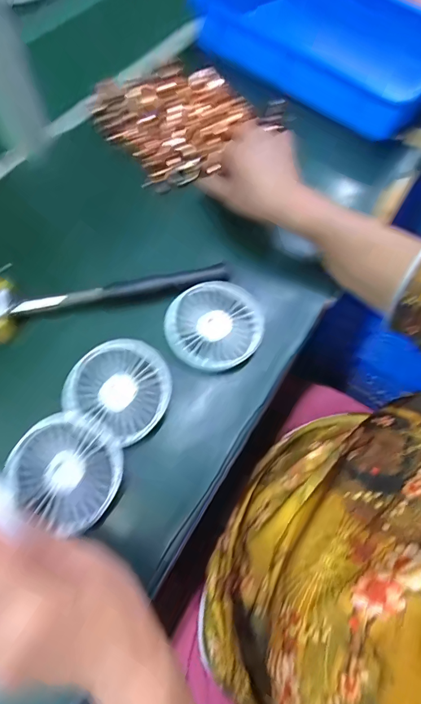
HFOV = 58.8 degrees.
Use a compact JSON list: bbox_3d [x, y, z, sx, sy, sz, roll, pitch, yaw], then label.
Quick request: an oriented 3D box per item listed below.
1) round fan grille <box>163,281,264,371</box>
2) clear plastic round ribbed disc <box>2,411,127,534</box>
[{"bbox_3d":[0.005,-0.027,0.367,0.097,0.020,0.083,-29,68,-16],"label":"round fan grille"},{"bbox_3d":[-0.118,0.094,0.301,0.088,0.013,0.081,1,63,-3],"label":"clear plastic round ribbed disc"}]

